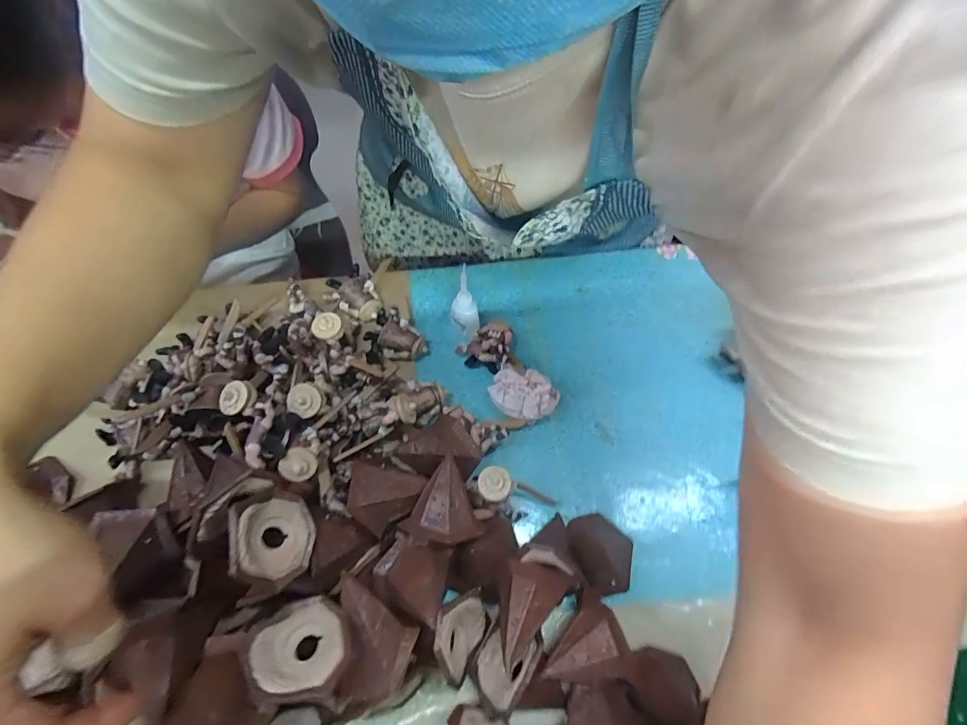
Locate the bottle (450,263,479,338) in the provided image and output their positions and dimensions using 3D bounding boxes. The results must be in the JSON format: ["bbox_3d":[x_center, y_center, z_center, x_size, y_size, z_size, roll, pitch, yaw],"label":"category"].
[{"bbox_3d":[-0.019,-0.056,0.436,0.028,0.100,0.033,-2,64,-5],"label":"bottle"}]

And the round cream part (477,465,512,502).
[{"bbox_3d":[0.009,0.098,0.358,0.026,0.010,0.026,1,64,-3],"label":"round cream part"}]

